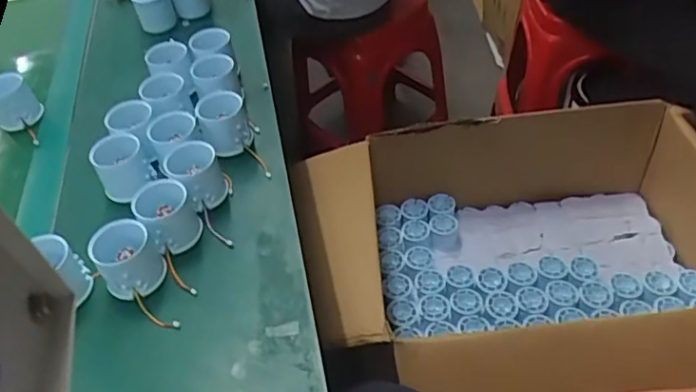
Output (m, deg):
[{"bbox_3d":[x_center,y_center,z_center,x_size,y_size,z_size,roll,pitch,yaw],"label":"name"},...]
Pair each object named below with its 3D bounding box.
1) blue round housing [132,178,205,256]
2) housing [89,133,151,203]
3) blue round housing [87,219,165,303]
[{"bbox_3d":[-0.172,0.020,0.566,0.054,0.054,0.052,-28,49,-18],"label":"blue round housing"},{"bbox_3d":[-0.242,-0.033,0.626,0.052,0.050,0.049,-4,46,4],"label":"housing"},{"bbox_3d":[-0.199,0.058,0.534,0.053,0.050,0.056,-4,46,4],"label":"blue round housing"}]

